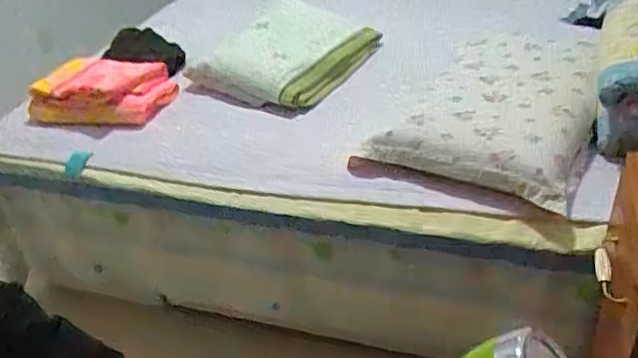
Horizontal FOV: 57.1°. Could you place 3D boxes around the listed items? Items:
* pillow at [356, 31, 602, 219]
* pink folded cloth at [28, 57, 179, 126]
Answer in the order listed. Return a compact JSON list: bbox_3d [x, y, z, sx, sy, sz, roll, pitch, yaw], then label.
[{"bbox_3d":[0.415,-0.192,1.386,0.438,0.150,0.672,13,40,23],"label":"pillow"},{"bbox_3d":[-0.580,-0.250,1.590,0.362,0.091,0.267,6,38,15],"label":"pink folded cloth"}]

